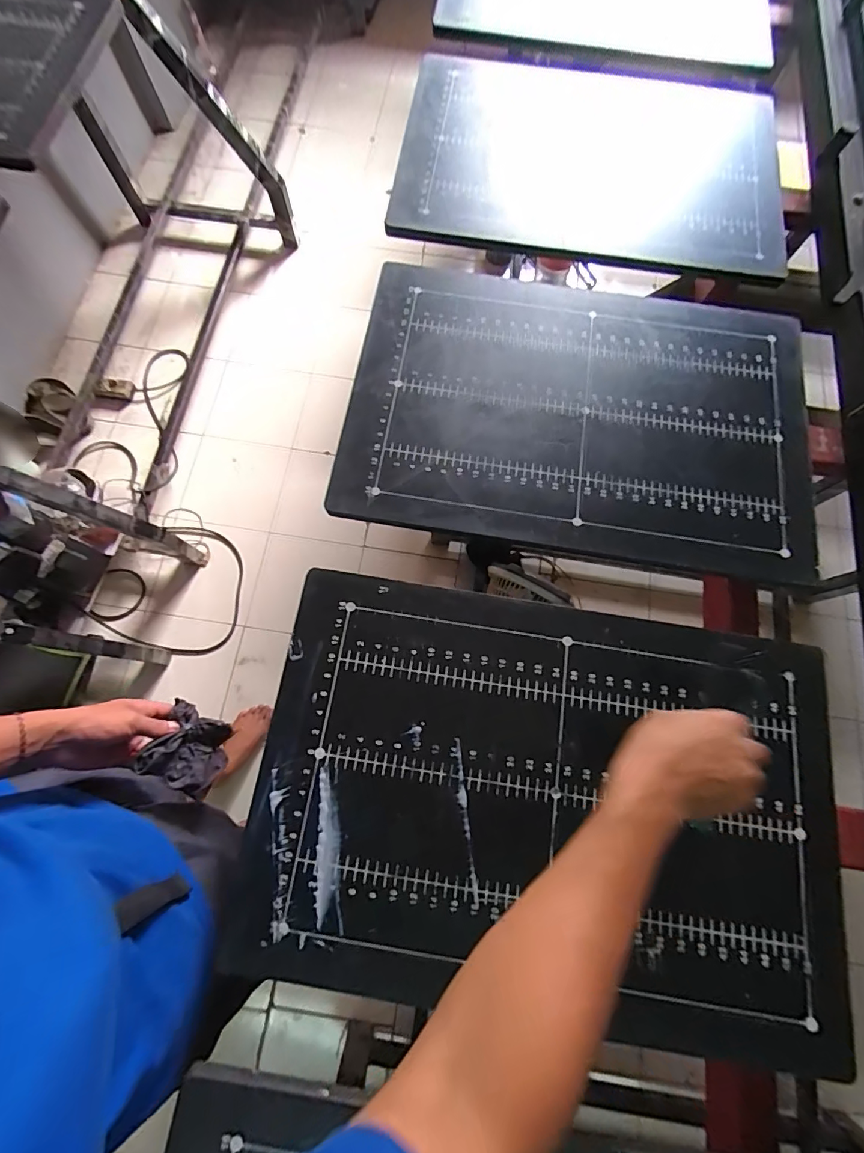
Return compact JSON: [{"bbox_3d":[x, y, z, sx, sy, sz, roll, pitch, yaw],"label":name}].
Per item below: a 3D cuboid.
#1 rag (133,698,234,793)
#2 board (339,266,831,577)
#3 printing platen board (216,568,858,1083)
[{"bbox_3d":[-0.303,0.216,0.567,0.073,0.088,0.090,22,75,4],"label":"rag"},{"bbox_3d":[0.187,-0.224,0.587,0.581,0.024,0.407,8,75,0],"label":"board"},{"bbox_3d":[0.121,0.227,0.468,0.592,0.014,0.391,9,75,1],"label":"printing platen board"}]

